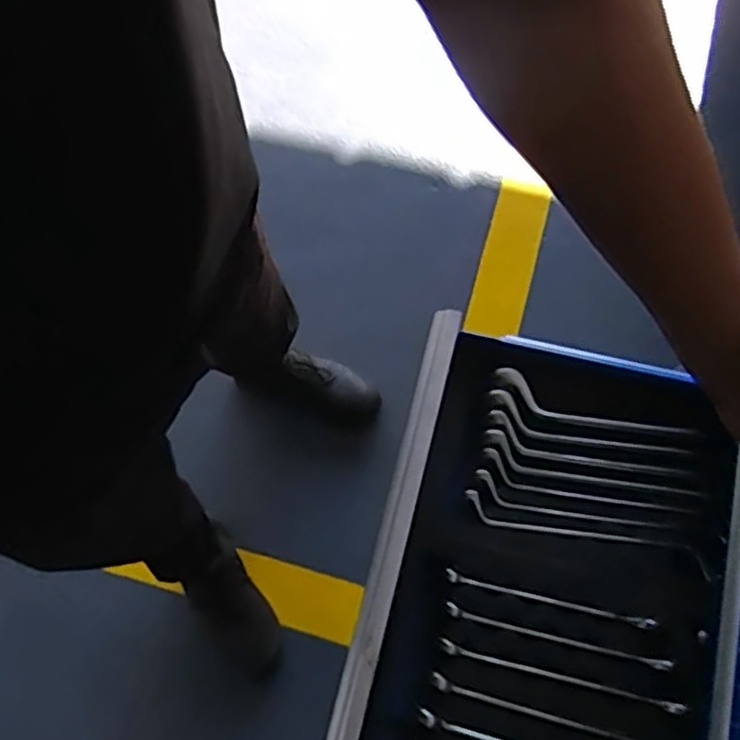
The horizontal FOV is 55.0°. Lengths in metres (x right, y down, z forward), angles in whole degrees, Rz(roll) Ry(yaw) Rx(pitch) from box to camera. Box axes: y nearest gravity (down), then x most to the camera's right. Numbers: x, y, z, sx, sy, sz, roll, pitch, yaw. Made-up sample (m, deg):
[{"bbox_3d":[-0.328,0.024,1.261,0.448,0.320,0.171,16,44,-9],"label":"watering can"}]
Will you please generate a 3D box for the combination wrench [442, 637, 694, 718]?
[{"bbox_3d":[0.126,0.204,0.473,0.158,0.016,0.009,14,72,6],"label":"combination wrench"}]

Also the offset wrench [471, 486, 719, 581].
[{"bbox_3d":[0.151,0.116,0.502,0.170,0.013,0.022,15,73,6],"label":"offset wrench"}]

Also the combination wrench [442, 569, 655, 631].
[{"bbox_3d":[0.122,0.158,0.489,0.140,0.015,0.008,13,72,5],"label":"combination wrench"}]

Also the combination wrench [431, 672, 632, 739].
[{"bbox_3d":[0.122,0.229,0.465,0.166,0.014,0.009,15,73,6],"label":"combination wrench"}]

